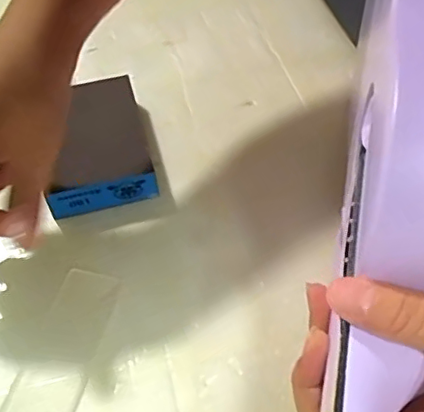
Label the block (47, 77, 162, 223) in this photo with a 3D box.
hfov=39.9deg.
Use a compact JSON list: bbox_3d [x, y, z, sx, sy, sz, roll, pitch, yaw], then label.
[{"bbox_3d":[-0.078,-0.043,0.395,0.065,0.026,0.097,-13,52,-6],"label":"block"}]

